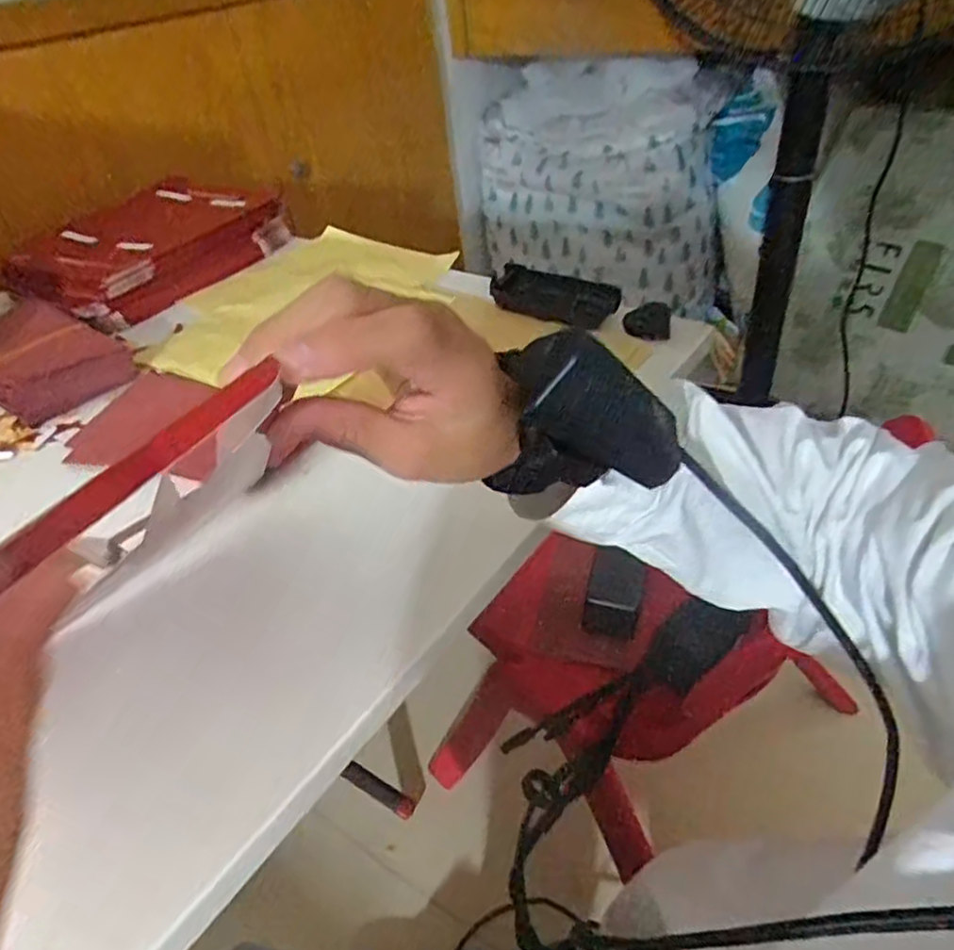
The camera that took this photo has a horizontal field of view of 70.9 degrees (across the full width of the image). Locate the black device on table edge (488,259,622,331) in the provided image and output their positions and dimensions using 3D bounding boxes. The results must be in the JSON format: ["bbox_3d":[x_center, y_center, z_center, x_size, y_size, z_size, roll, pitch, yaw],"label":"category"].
[{"bbox_3d":[0.066,-0.159,0.595,0.119,0.029,0.045,28,51,36],"label":"black device on table edge"}]

